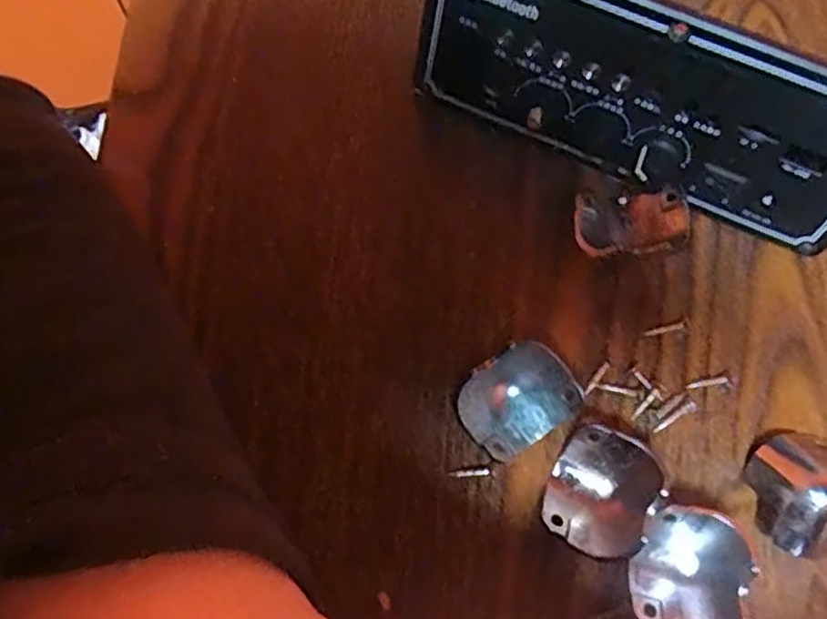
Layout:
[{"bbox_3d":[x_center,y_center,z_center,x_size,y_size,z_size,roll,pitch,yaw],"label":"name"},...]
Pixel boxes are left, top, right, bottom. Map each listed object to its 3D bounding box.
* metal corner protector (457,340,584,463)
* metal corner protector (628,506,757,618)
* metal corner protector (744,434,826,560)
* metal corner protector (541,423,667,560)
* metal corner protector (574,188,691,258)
[{"bbox_3d":[0.032,0.028,0.221,0.034,0.022,0.027,-34,77,-11],"label":"metal corner protector"},{"bbox_3d":[0.079,0.076,0.208,0.026,0.022,0.032,6,73,1],"label":"metal corner protector"},{"bbox_3d":[0.122,0.056,0.218,0.035,0.018,0.035,0,73,-1],"label":"metal corner protector"},{"bbox_3d":[0.057,0.055,0.217,0.029,0.014,0.035,29,75,7],"label":"metal corner protector"},{"bbox_3d":[0.071,-0.028,0.242,0.036,0.016,0.023,-8,74,-4],"label":"metal corner protector"}]

